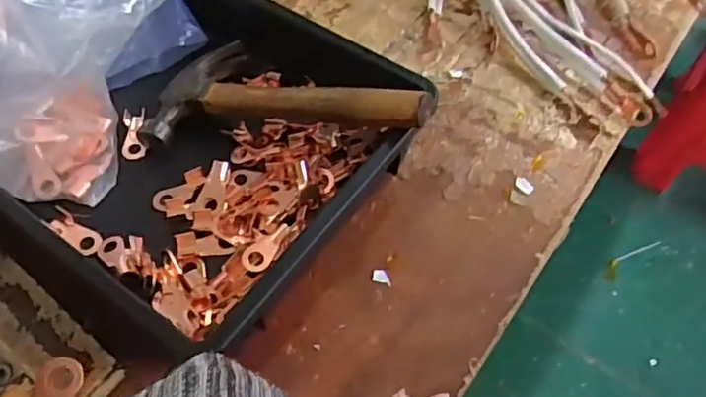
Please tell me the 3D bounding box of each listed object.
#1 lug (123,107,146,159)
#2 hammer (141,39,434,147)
[{"bbox_3d":[-0.170,-0.050,0.475,0.017,0.006,0.043,-3,74,-5],"label":"lug"},{"bbox_3d":[-0.048,-0.069,0.447,0.215,0.023,0.100,8,55,26],"label":"hammer"}]

